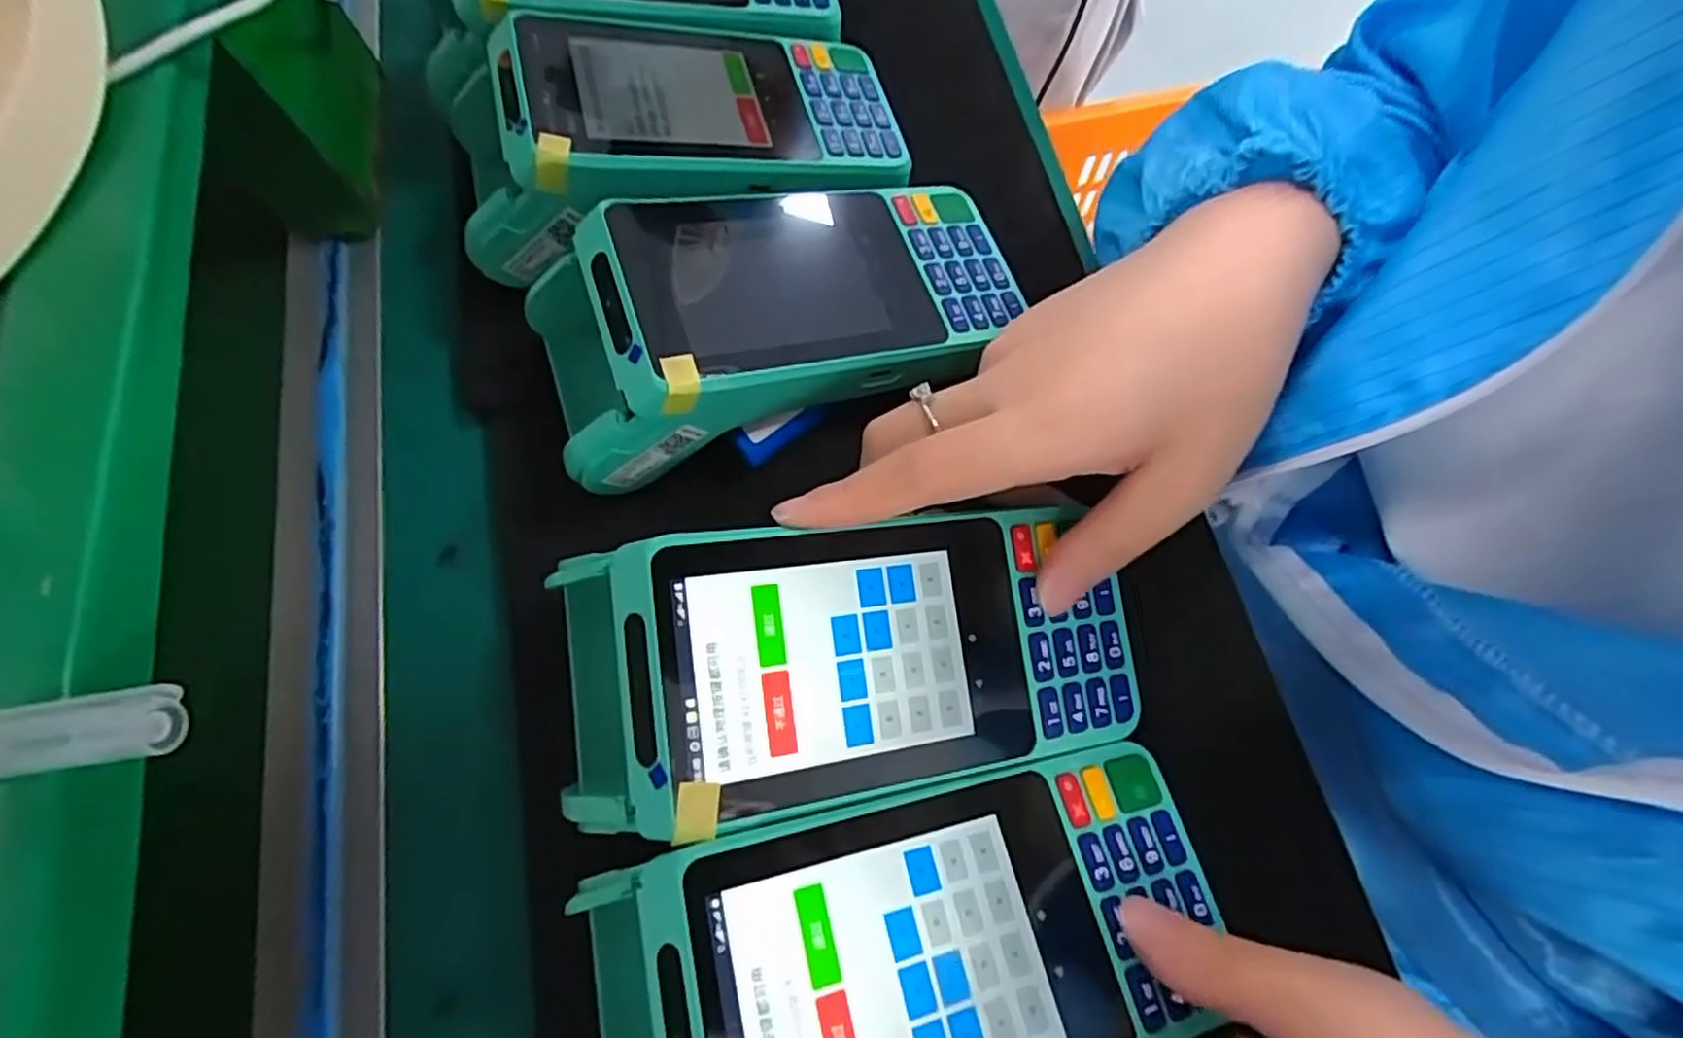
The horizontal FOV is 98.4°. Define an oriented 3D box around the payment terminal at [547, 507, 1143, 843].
[{"bbox_3d":[0.005,0.042,0.211,0.161,0.048,0.073,-3,71,-14],"label":"payment terminal"}]

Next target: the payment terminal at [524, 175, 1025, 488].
[{"bbox_3d":[-0.020,-0.073,0.255,0.166,0.059,0.078,-19,72,-8],"label":"payment terminal"}]

